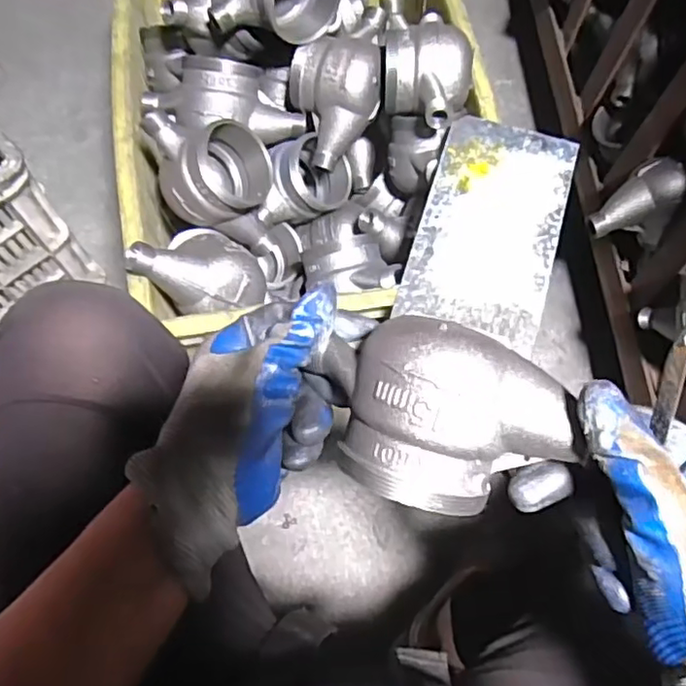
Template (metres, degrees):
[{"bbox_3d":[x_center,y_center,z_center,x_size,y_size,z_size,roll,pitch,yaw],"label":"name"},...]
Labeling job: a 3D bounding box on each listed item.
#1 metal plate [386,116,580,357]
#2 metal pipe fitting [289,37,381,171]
[{"bbox_3d":[0.132,-0.106,0.560,0.120,0.004,0.212,16,70,4],"label":"metal plate"},{"bbox_3d":[-0.009,-0.246,0.631,0.090,0.117,0.069,31,32,5],"label":"metal pipe fitting"}]

